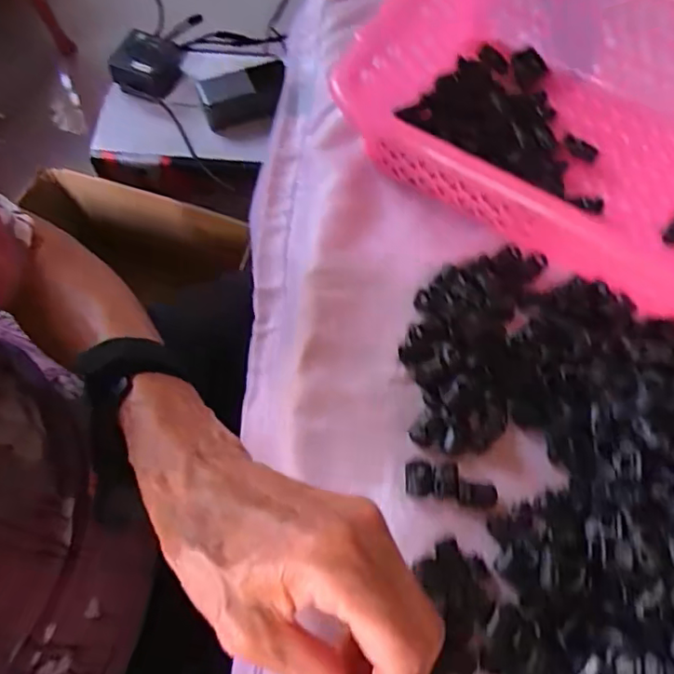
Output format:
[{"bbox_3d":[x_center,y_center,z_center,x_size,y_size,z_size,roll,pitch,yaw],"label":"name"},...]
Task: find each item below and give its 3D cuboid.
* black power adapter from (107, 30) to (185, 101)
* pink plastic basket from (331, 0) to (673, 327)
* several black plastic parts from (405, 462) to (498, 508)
[{"bbox_3d":[-0.265,-0.385,0.825,0.086,0.046,0.079,14,66,4],"label":"black power adapter"},{"bbox_3d":[0.177,-0.137,0.373,0.301,0.073,0.221,33,69,12],"label":"pink plastic basket"},{"bbox_3d":[0.061,0.077,0.308,0.048,0.007,0.019,9,66,2],"label":"several black plastic parts"}]

